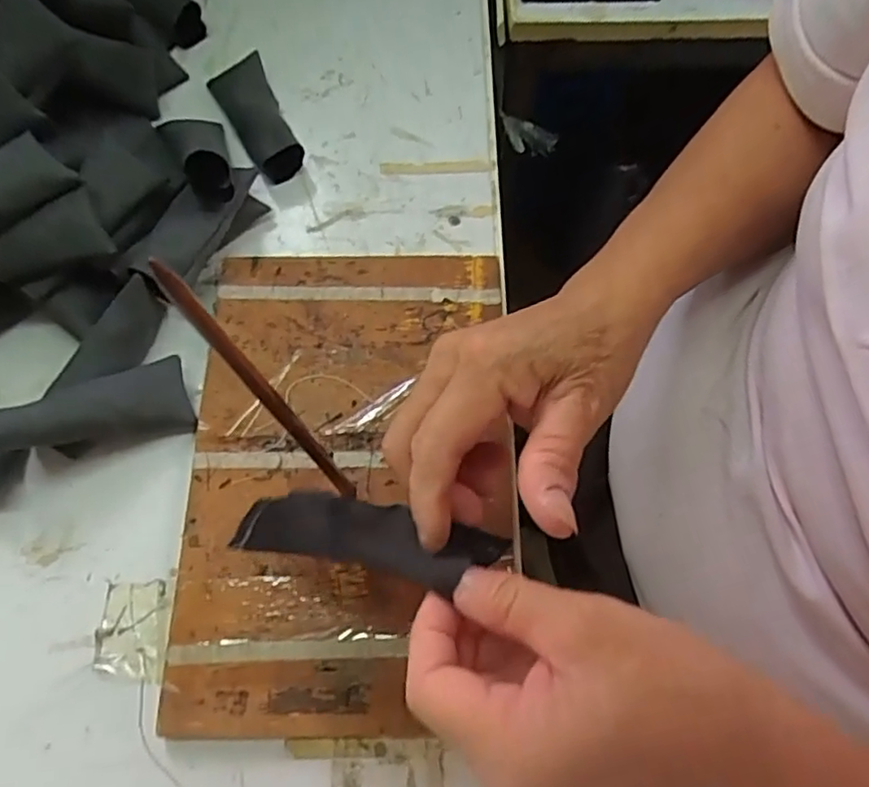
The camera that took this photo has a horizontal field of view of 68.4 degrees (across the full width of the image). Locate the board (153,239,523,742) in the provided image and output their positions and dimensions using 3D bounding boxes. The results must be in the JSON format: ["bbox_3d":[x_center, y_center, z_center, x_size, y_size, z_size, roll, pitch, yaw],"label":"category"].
[{"bbox_3d":[-0.049,0.040,0.361,0.177,0.013,0.269,-3,69,0],"label":"board"}]

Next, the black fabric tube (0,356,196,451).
[{"bbox_3d":[-0.188,0.010,0.348,0.102,0.017,0.041,-13,67,-27],"label":"black fabric tube"}]

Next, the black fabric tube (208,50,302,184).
[{"bbox_3d":[-0.123,-0.193,0.441,0.039,0.023,0.102,-26,71,-9],"label":"black fabric tube"}]

